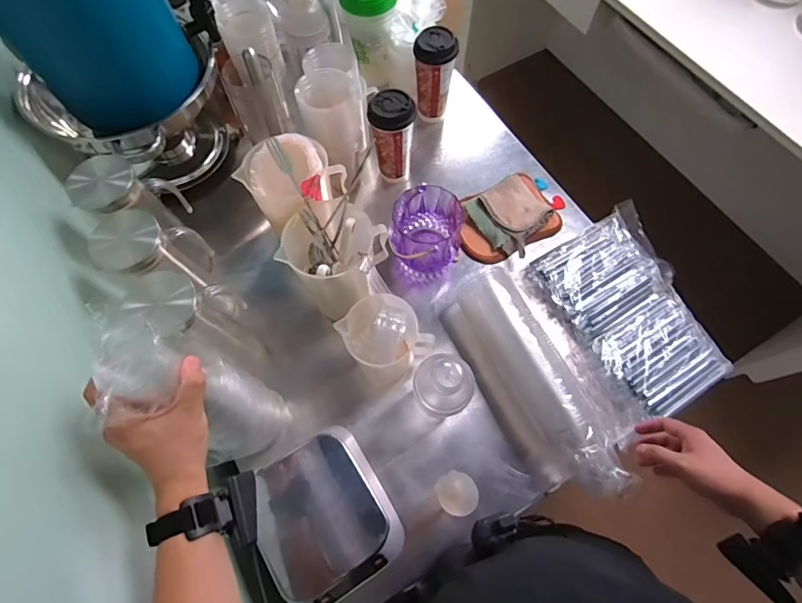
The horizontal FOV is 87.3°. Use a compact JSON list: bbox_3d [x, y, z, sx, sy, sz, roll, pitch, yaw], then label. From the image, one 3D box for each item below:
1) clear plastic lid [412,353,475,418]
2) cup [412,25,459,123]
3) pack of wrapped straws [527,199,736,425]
[{"bbox_3d":[0.060,0.112,0.589,0.088,0.063,0.084,0,67,1],"label":"clear plastic lid"},{"bbox_3d":[0.069,-0.466,0.884,0.080,0.176,0.080,6,67,3],"label":"cup"},{"bbox_3d":[0.400,0.016,0.743,0.227,0.050,0.329,-25,69,-9],"label":"pack of wrapped straws"}]

